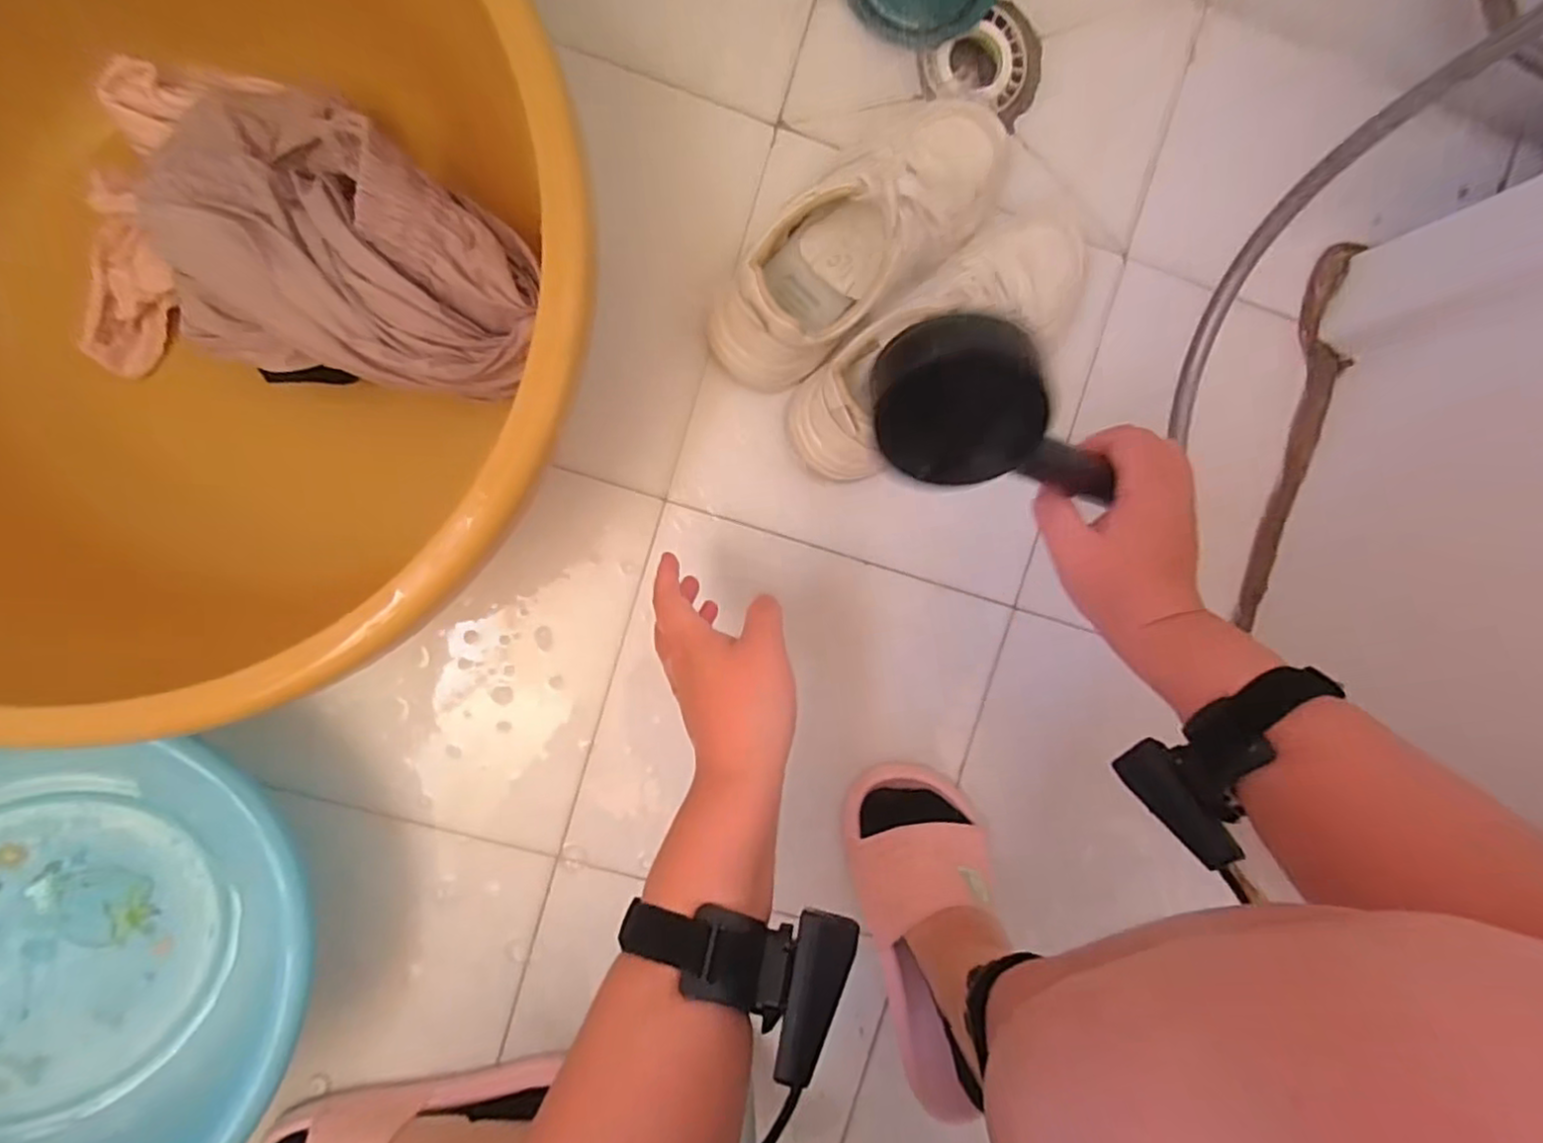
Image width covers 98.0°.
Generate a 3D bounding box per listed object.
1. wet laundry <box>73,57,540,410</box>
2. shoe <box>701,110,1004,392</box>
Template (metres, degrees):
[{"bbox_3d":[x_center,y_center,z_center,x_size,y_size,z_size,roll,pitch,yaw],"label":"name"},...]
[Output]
[{"bbox_3d":[-0.304,-0.211,0.428,0.275,0.139,0.165,5,94,-4],"label":"wet laundry"},{"bbox_3d":[0.064,-0.232,0.479,0.241,0.093,0.086,-42,96,0],"label":"shoe"}]

